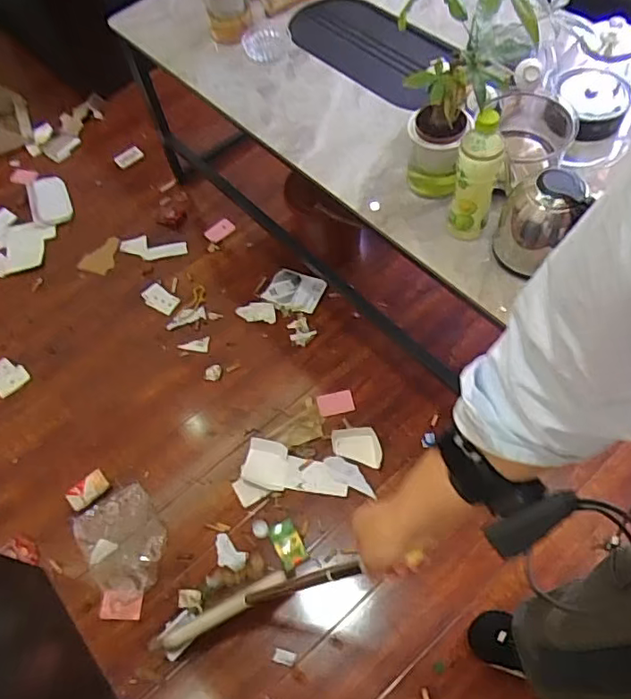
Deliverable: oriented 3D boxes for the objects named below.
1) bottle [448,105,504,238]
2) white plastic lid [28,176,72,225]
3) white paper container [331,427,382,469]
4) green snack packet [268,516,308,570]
[{"bbox_3d":[0.235,-0.252,0.848,0.059,0.199,0.053,11,62,12],"label":"bottle"},{"bbox_3d":[-0.803,-0.452,1.743,0.120,0.023,0.195,-20,60,-6],"label":"white plastic lid"},{"bbox_3d":[0.094,0.212,1.284,0.117,0.020,0.078,13,63,13],"label":"white paper container"},{"bbox_3d":[-0.058,0.400,1.192,0.057,0.014,0.094,-28,61,-10],"label":"green snack packet"}]

